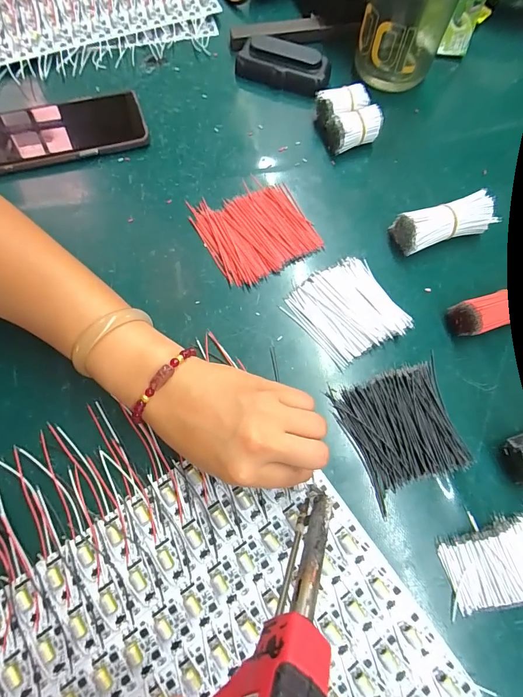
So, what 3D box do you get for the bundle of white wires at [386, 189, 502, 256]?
[{"bbox_3d":[0.174,-0.120,0.347,0.086,0.037,0.035,-16,73,-7],"label":"bundle of white wires"}]

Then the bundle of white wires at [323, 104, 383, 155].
[{"bbox_3d":[0.097,-0.231,0.383,0.054,0.032,0.029,-11,73,-6],"label":"bundle of white wires"}]

